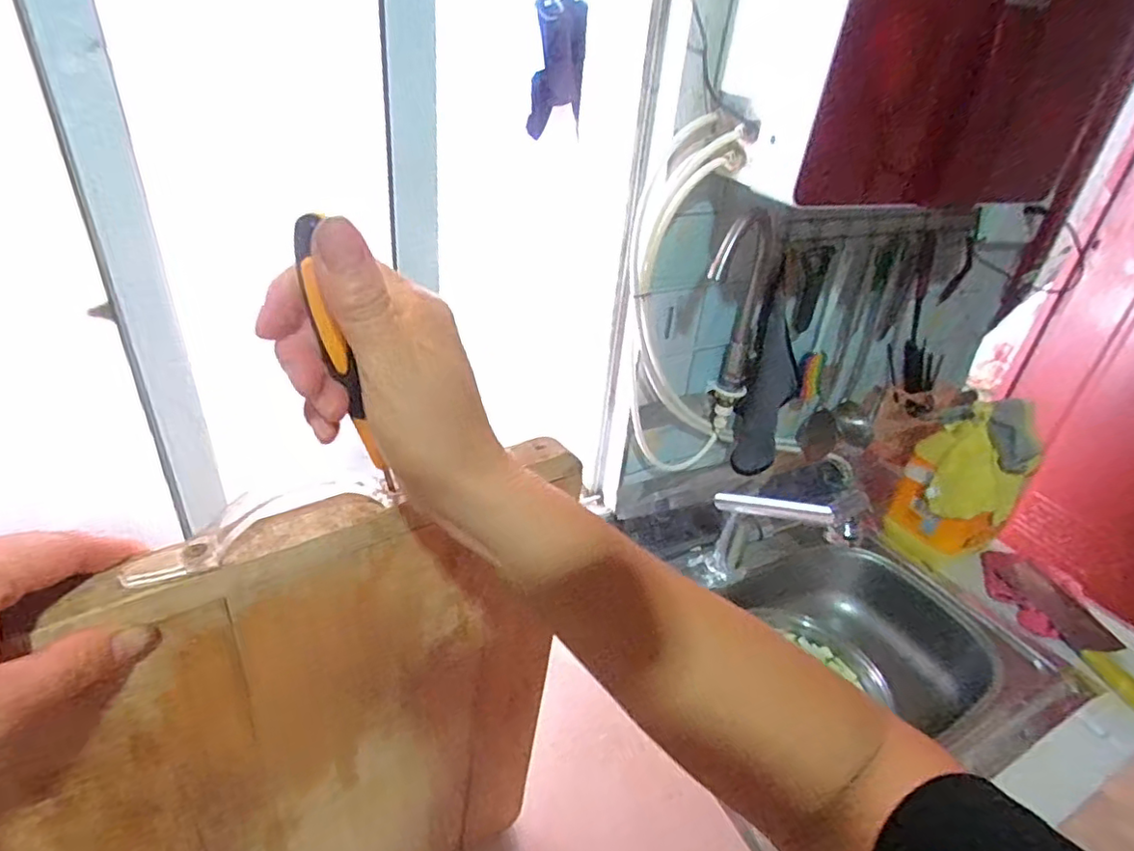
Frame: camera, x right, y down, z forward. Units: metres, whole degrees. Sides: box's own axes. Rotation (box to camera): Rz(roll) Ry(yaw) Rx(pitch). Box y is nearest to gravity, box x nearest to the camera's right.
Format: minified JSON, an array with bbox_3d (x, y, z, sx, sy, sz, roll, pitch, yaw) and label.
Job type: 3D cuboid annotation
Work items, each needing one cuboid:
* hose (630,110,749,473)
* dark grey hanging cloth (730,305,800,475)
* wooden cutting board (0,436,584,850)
[{"bbox_3d":[0.169,-0.138,0.843,0.168,0.506,0.178,16,33,16],"label":"hose"},{"bbox_3d":[0.349,-0.056,0.993,0.134,0.278,0.054,-12,27,-35],"label":"dark grey hanging cloth"},{"bbox_3d":[-0.149,0.235,0.396,0.324,0.446,0.027,-18,39,-33],"label":"wooden cutting board"}]

